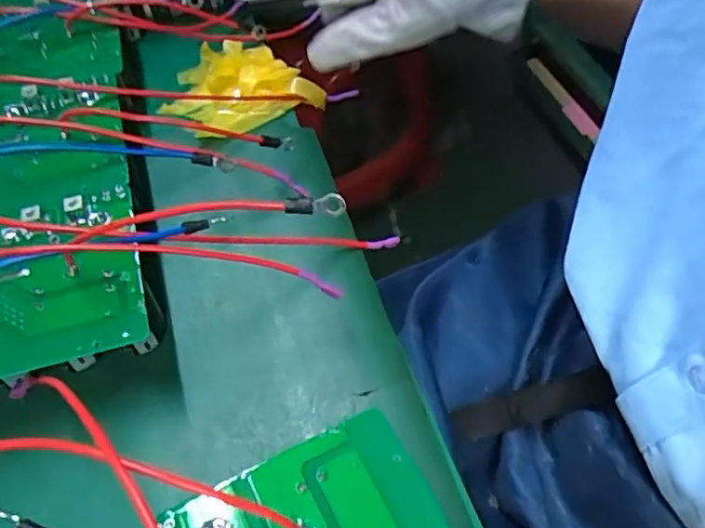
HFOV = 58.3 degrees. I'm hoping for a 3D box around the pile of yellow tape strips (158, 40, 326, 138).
[{"bbox_3d":[-0.093,-0.146,0.497,0.116,0.039,0.090,-26,59,-15],"label":"pile of yellow tape strips"}]

